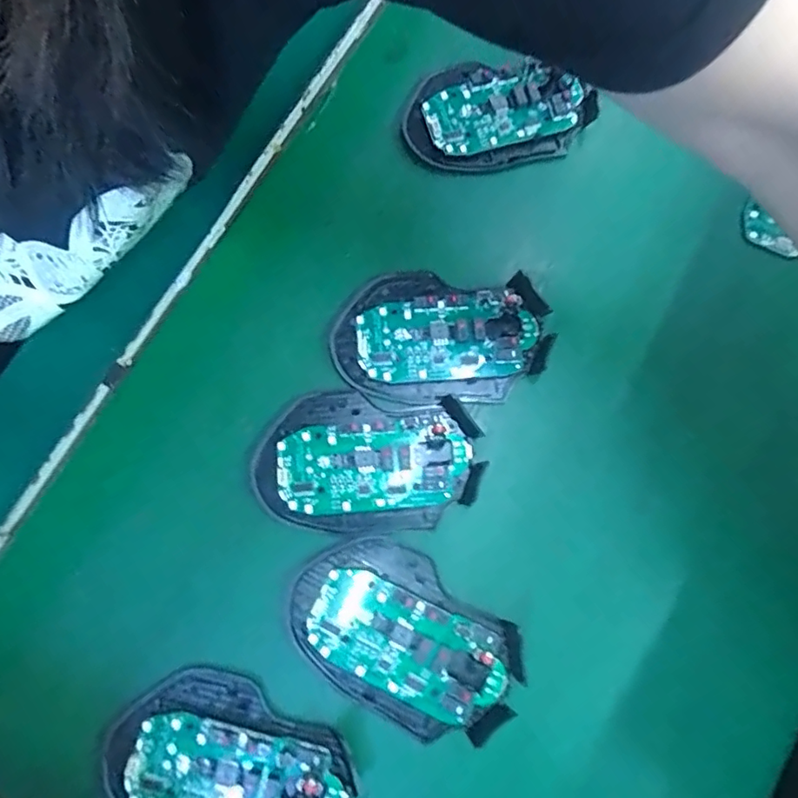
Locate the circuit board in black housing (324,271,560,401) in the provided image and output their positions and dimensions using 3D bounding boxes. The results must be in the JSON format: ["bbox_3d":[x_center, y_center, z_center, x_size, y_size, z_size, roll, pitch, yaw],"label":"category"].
[{"bbox_3d":[0.023,-0.036,0.286,0.114,0.011,0.071,1,76,0],"label":"circuit board in black housing"}]

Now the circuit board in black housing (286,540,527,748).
[{"bbox_3d":[0.001,0.117,0.258,0.111,0.016,0.072,36,79,10],"label":"circuit board in black housing"}]

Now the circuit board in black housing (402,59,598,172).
[{"bbox_3d":[0.061,-0.172,0.320,0.109,0.019,0.060,-10,75,-1],"label":"circuit board in black housing"}]

